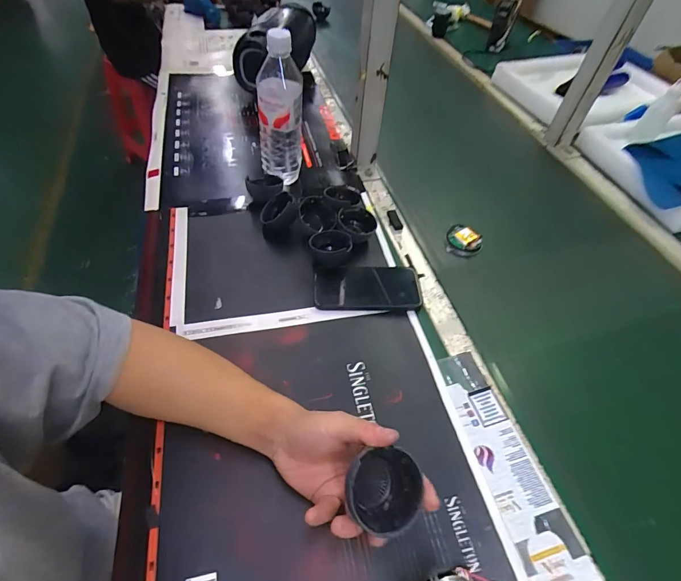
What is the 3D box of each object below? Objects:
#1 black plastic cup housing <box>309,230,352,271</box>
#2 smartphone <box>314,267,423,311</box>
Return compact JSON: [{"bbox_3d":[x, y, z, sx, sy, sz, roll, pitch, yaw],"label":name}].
[{"bbox_3d":[-0.014,-0.064,0.550,0.057,0.037,0.059,2,52,-3],"label":"black plastic cup housing"},{"bbox_3d":[0.038,-0.006,0.526,0.146,0.015,0.074,-2,54,-1],"label":"smartphone"}]

